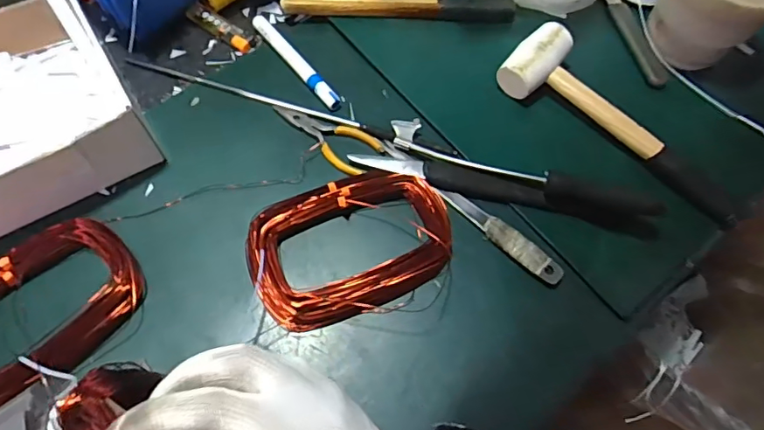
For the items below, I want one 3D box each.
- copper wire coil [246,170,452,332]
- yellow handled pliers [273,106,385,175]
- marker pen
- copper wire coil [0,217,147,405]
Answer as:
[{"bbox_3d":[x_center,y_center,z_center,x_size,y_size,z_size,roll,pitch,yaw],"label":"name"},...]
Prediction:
[{"bbox_3d":[-0.027,0.023,0.456,0.176,0.021,0.123,-21,69,-12],"label":"copper wire coil"},{"bbox_3d":[-0.057,-0.081,0.513,0.114,0.006,0.047,33,68,11],"label":"yellow handled pliers"},{"bbox_3d":[-0.093,-0.164,0.547,0.015,0.017,0.148,-35,72,-17],"label":"marker pen"},{"bbox_3d":[-0.285,0.081,0.417,0.171,0.025,0.112,-32,71,-16],"label":"copper wire coil"}]

